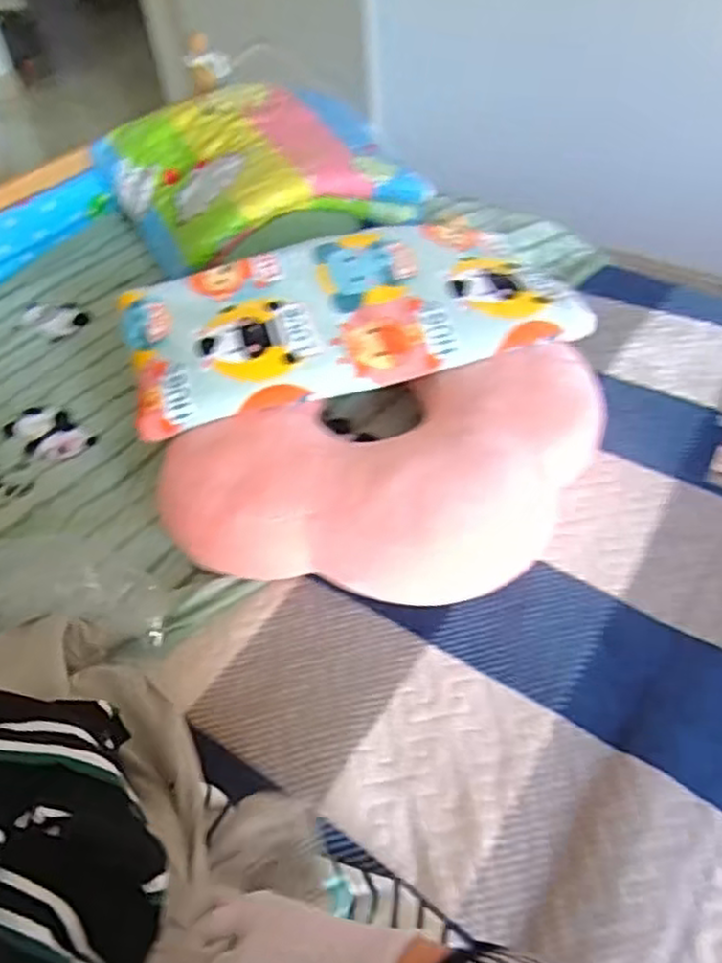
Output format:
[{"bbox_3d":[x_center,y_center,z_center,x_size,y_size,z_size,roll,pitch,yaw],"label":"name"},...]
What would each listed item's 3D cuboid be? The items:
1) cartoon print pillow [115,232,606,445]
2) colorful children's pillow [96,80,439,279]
[{"bbox_3d":[-0.013,-0.209,0.880,0.532,0.067,0.236,-14,47,-7],"label":"cartoon print pillow"},{"bbox_3d":[-0.176,-0.536,1.240,0.442,0.132,0.443,-26,49,-17],"label":"colorful children's pillow"}]

